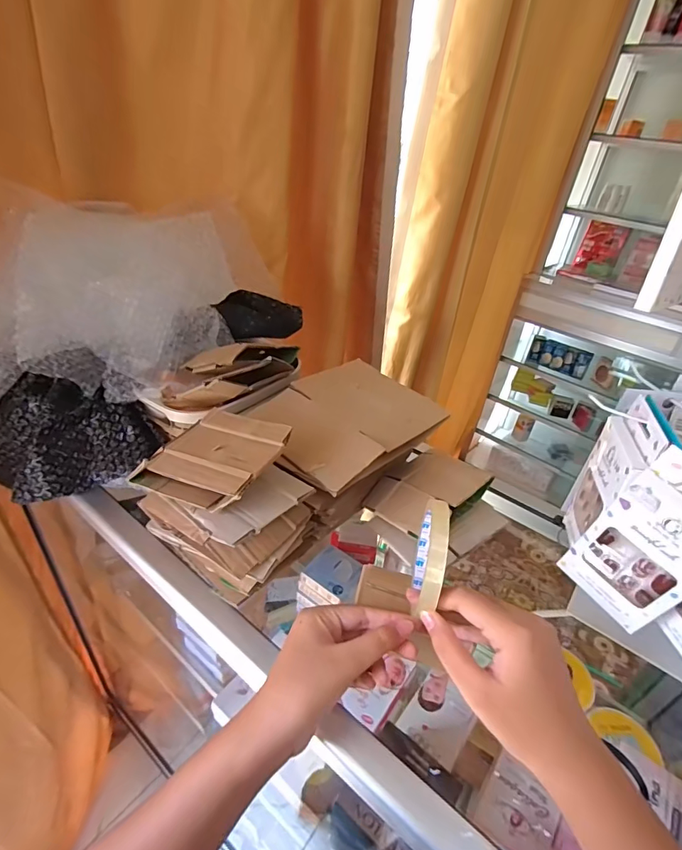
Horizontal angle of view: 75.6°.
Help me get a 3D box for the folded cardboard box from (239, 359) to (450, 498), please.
[{"bbox_3d":[0.005,-0.011,0.525,0.193,0.033,0.172,-25,45,-38],"label":"folded cardboard box"}]

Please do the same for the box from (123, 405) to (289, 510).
[{"bbox_3d":[-0.121,0.029,0.428,0.120,0.037,0.103,17,41,19],"label":"box"}]

